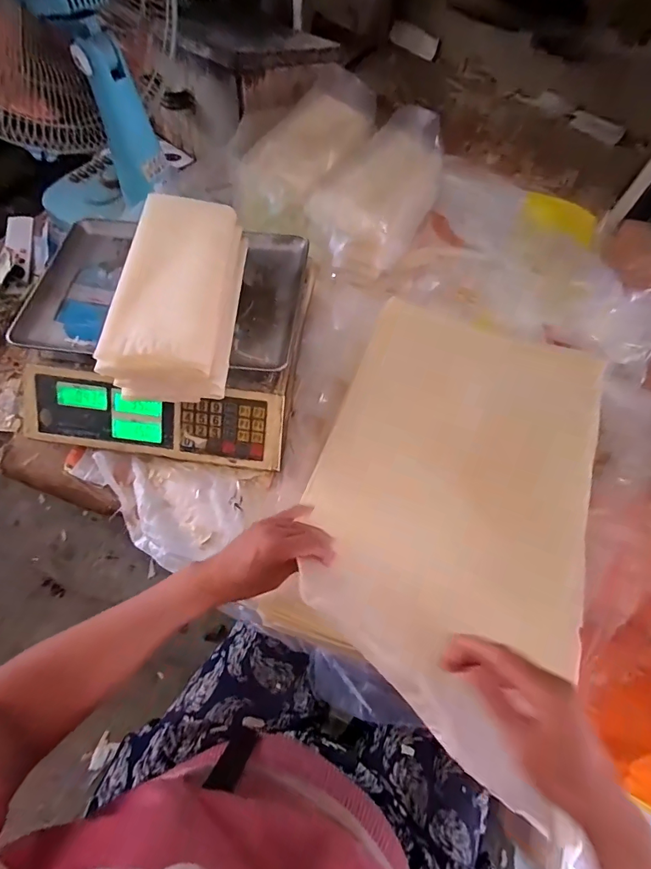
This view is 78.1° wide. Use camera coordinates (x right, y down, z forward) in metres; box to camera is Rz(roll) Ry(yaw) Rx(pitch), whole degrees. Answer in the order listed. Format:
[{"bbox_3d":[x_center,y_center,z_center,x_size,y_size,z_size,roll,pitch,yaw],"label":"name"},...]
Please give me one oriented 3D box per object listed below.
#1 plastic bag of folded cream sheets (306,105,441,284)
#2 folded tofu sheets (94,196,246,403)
[{"bbox_3d":[0.096,-0.400,0.653,0.153,0.128,0.328,27,66,10],"label":"plastic bag of folded cream sheets"},{"bbox_3d":[-0.164,-0.163,0.466,0.120,0.071,0.239,4,64,-1],"label":"folded tofu sheets"}]

